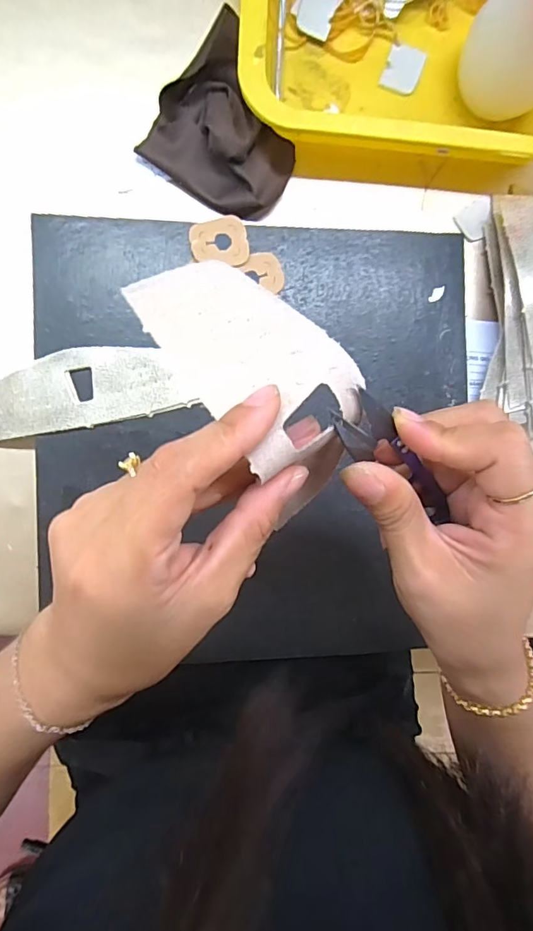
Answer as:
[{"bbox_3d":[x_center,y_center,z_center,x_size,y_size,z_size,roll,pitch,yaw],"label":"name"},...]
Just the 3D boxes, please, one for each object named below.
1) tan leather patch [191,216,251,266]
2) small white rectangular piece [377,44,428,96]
[{"bbox_3d":[-0.031,-0.151,0.324,0.038,0.004,0.033,-5,90,-10],"label":"tan leather patch"},{"bbox_3d":[0.102,-0.294,0.356,0.026,0.004,0.033,18,91,-7],"label":"small white rectangular piece"}]

